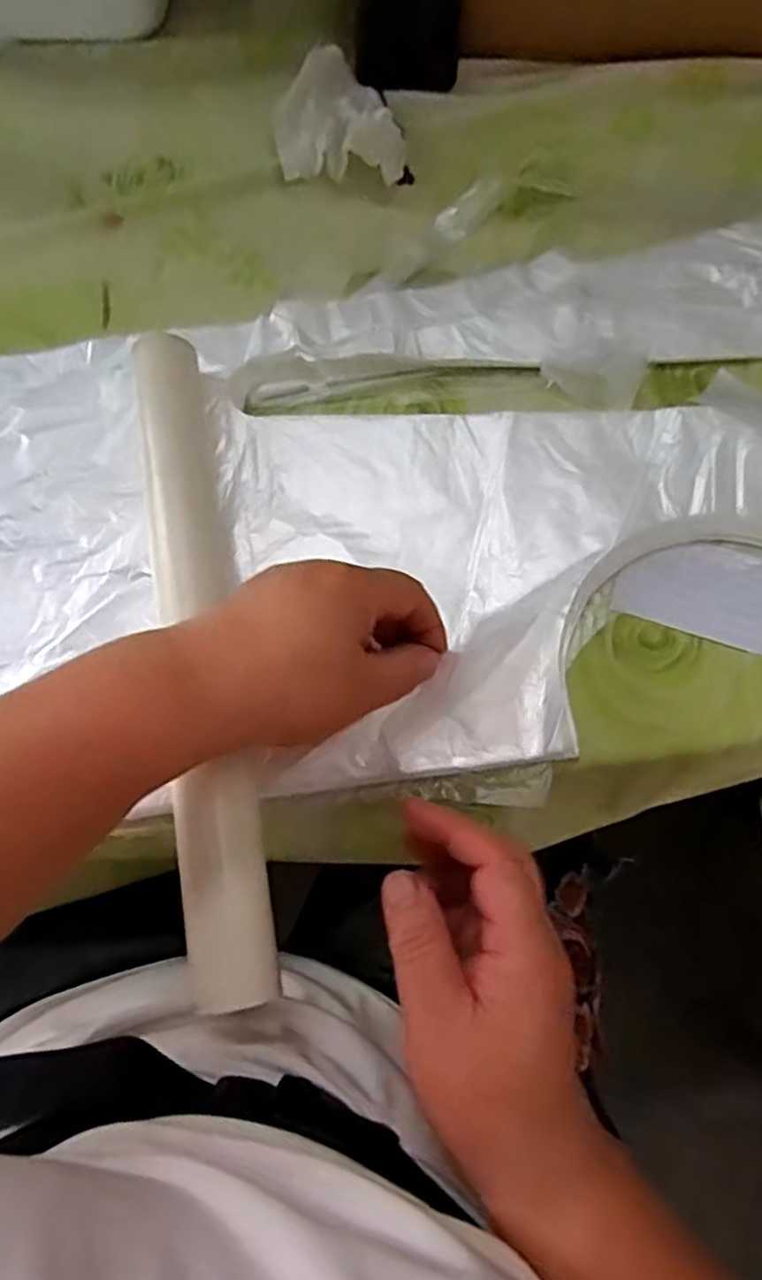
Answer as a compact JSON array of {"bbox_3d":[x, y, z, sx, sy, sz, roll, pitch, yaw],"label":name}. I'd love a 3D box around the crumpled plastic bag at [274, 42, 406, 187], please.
[{"bbox_3d":[-0.032,-0.390,0.518,0.090,0.031,0.134,-4,70,1],"label":"crumpled plastic bag"}]

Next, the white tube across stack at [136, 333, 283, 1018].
[{"bbox_3d":[-0.095,-0.006,0.370,0.038,0.033,0.363,-10,70,-2],"label":"white tube across stack"}]

